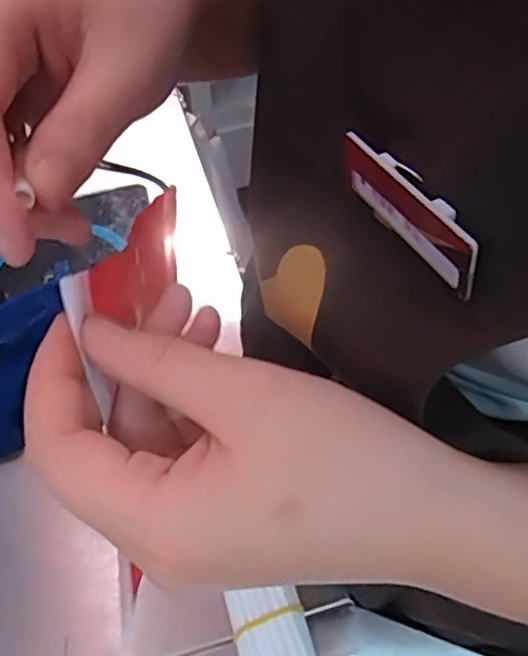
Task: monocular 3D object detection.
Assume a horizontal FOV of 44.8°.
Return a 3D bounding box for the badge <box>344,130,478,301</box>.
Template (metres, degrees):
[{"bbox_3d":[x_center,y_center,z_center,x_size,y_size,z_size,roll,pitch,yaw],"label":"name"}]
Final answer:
[{"bbox_3d":[0.048,-0.038,0.210,0.008,0.022,0.070,-26,52,-10],"label":"badge"}]

